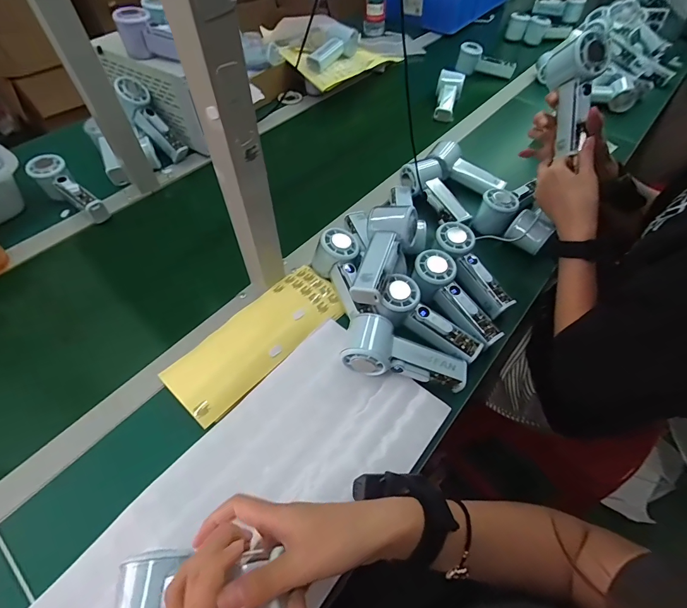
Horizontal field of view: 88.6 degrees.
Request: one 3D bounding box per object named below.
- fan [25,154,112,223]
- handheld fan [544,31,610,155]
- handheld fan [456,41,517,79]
[{"bbox_3d":[-0.465,-0.193,0.605,0.155,0.060,0.054,39,62,3],"label":"fan"},{"bbox_3d":[0.323,-0.288,0.498,0.044,0.140,0.074,-5,13,-5],"label":"handheld fan"},{"bbox_3d":[0.366,-0.624,0.911,0.145,0.059,0.059,11,55,-9],"label":"handheld fan"}]

